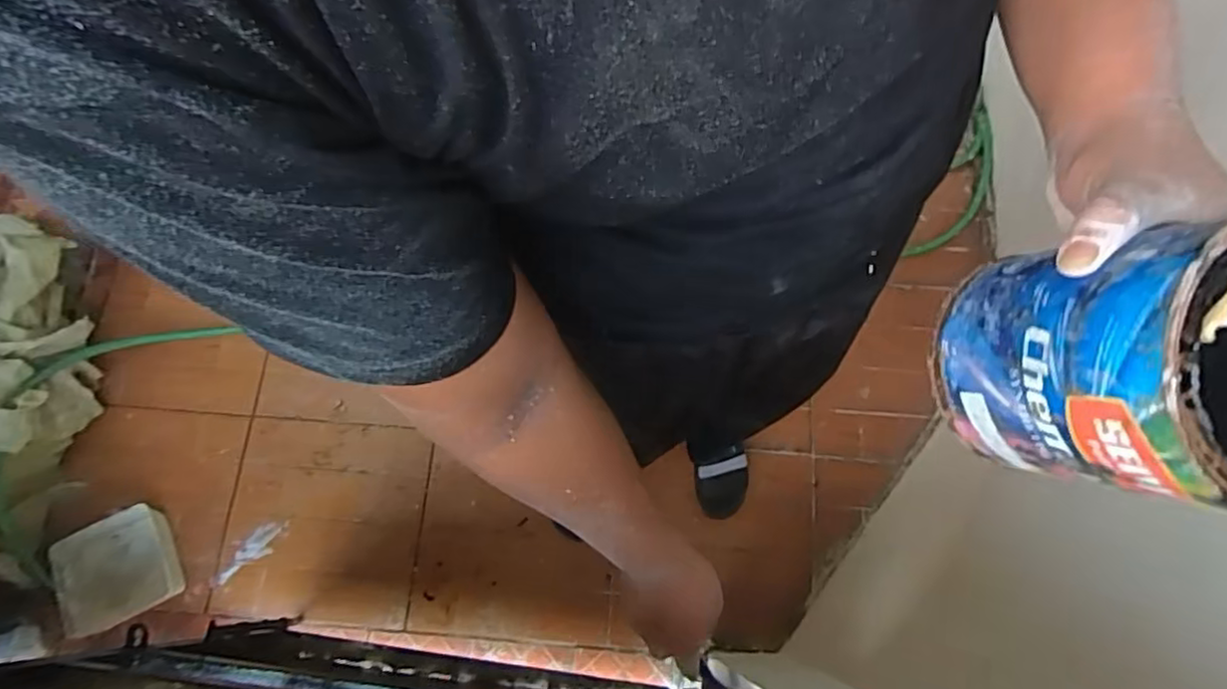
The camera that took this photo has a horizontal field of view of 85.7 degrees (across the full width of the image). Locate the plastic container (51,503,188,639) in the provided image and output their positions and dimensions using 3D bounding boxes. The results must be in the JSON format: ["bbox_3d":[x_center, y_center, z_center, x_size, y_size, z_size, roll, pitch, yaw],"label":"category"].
[{"bbox_3d":[-0.970,0.436,1.299,0.214,0.051,0.203,-23,72,-8],"label":"plastic container"}]

